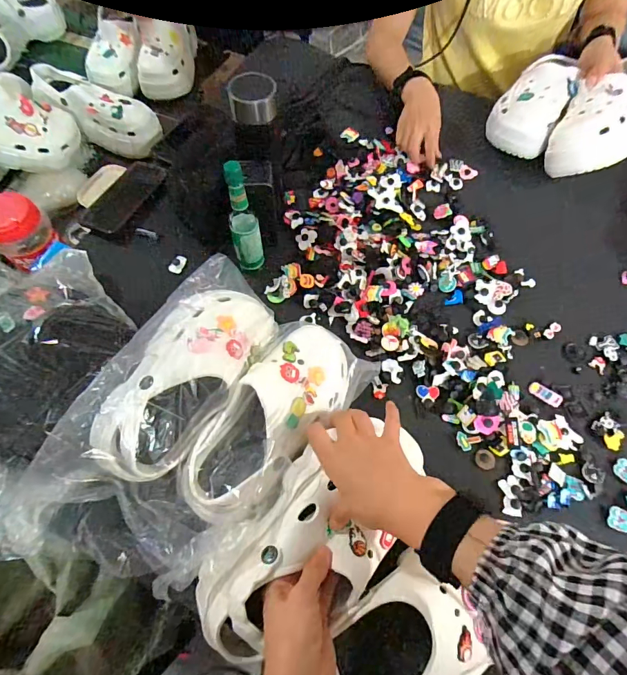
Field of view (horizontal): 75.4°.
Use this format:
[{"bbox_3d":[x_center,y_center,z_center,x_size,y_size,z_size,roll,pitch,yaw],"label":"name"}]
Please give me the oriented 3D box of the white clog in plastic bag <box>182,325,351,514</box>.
[{"bbox_3d":[-0.038,0.086,0.453,0.105,0.084,0.241,31,67,12],"label":"white clog in plastic bag"}]

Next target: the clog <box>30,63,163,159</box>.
[{"bbox_3d":[-0.437,-0.472,0.834,0.252,0.084,0.115,29,69,-5],"label":"clog"}]

